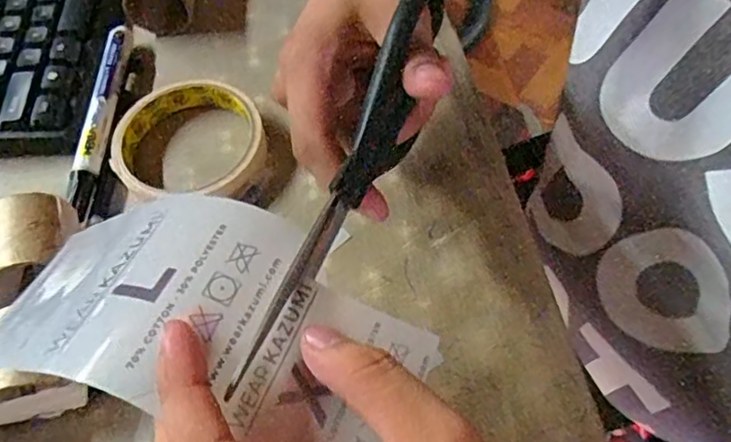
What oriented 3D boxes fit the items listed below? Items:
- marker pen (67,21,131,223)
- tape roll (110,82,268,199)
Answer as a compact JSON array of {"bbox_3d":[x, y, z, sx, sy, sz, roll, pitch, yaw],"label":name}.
[{"bbox_3d":[-0.159,-0.063,0.371,0.015,0.017,0.138,-1,60,2],"label":"marker pen"},{"bbox_3d":[-0.102,-0.047,0.357,0.085,0.022,0.078,-1,60,2],"label":"tape roll"}]

